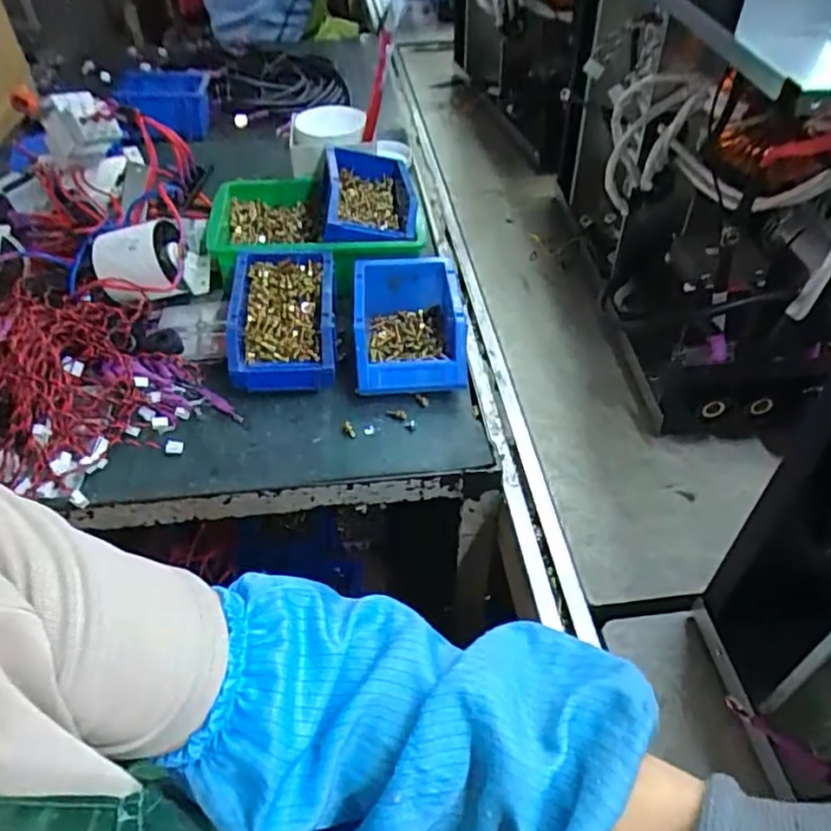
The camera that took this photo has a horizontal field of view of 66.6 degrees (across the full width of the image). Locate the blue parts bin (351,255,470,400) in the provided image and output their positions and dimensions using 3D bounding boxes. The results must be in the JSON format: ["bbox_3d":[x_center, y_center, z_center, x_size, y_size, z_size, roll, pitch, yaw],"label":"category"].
[{"bbox_3d":[-0.006,-0.091,0.675,0.112,0.077,0.158,-2,46,-1],"label":"blue parts bin"}]

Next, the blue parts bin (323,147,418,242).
[{"bbox_3d":[-0.057,-0.274,0.766,0.115,0.061,0.168,-1,46,1],"label":"blue parts bin"}]

